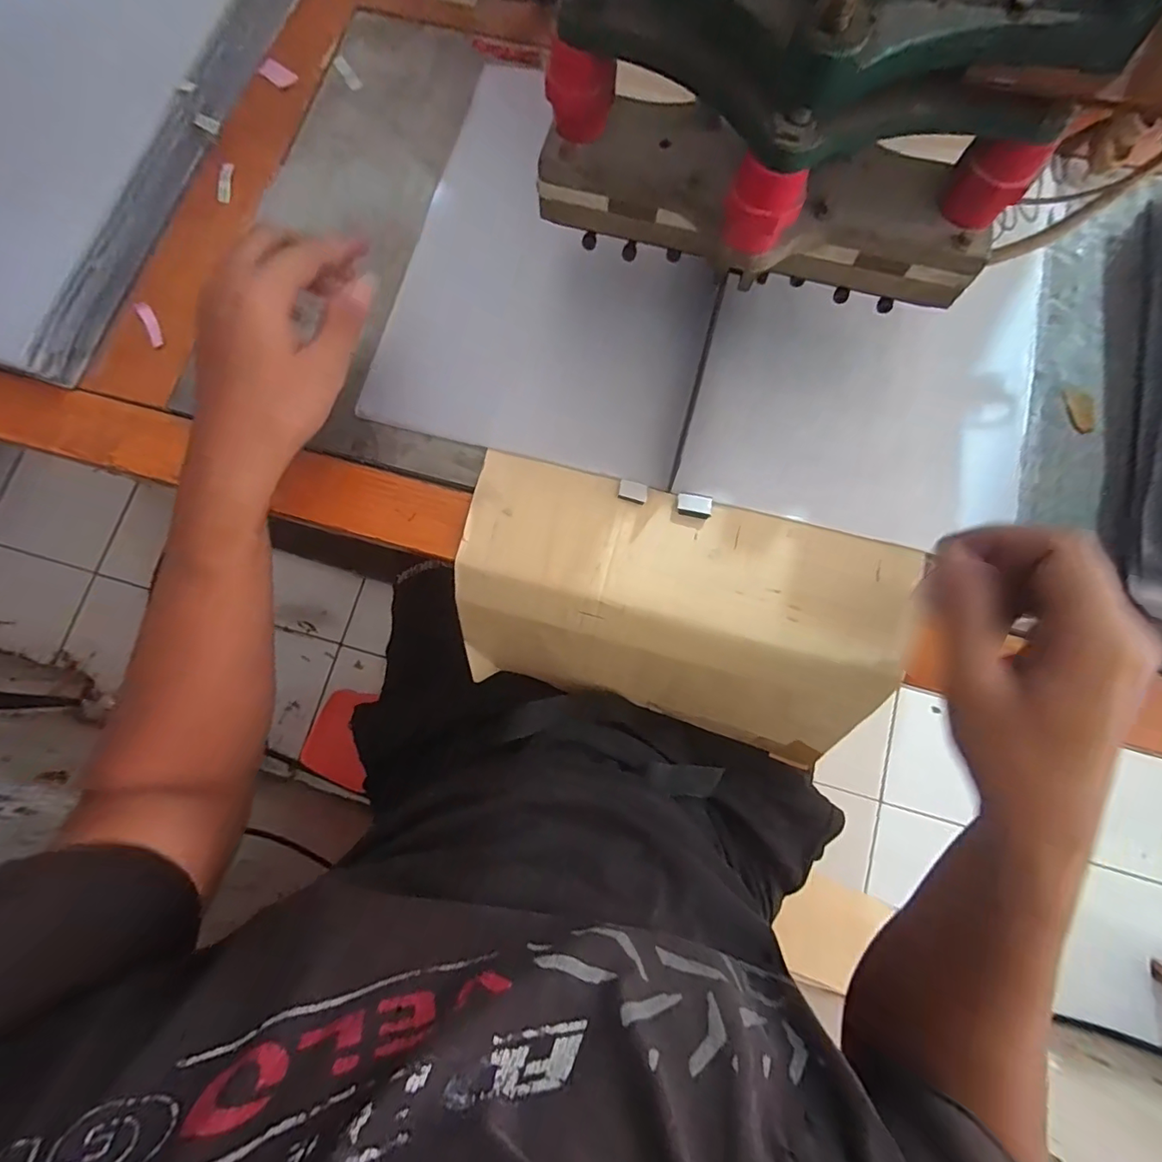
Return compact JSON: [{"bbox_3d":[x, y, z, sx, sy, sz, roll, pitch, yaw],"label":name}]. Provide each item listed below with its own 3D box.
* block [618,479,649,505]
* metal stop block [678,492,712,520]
[{"bbox_3d":[0.036,-0.061,0.356,0.020,0.004,0.013,16,80,4],"label":"block"},{"bbox_3d":[0.077,-0.052,0.352,0.023,0.005,0.015,12,79,3],"label":"metal stop block"}]

